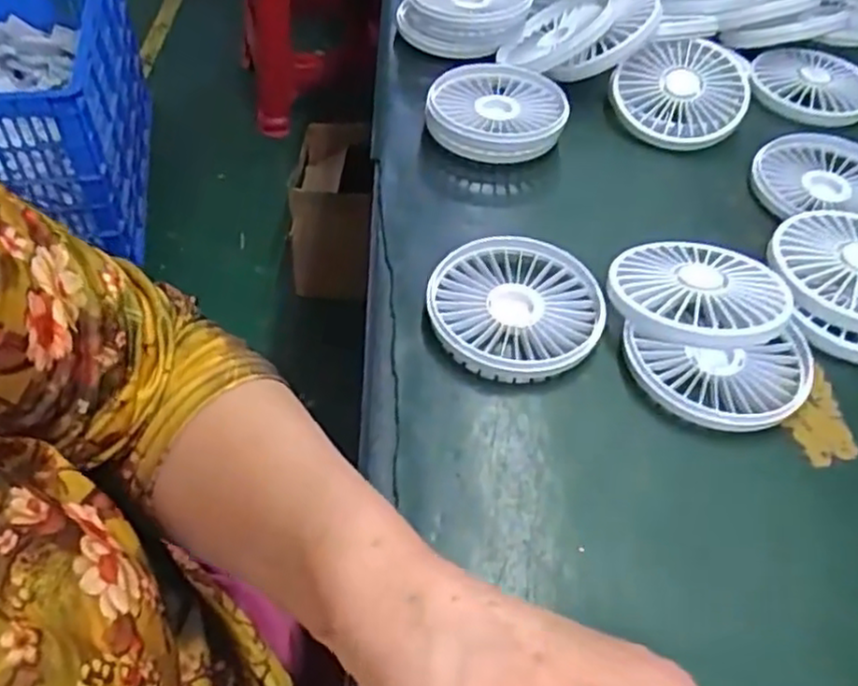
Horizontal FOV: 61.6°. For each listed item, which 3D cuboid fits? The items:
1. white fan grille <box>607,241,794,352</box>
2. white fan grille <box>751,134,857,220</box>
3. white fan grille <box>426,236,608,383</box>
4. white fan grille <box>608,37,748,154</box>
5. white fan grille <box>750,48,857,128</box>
[{"bbox_3d":[0.139,-0.027,0.369,0.084,0.014,0.080,27,51,30],"label":"white fan grille"},{"bbox_3d":[0.252,-0.104,0.459,0.086,0.017,0.086,12,50,6],"label":"white fan grille"},{"bbox_3d":[0.045,-0.019,0.372,0.085,0.016,0.087,2,49,-2],"label":"white fan grille"},{"bbox_3d":[0.171,-0.172,0.490,0.086,0.016,0.092,-1,70,4],"label":"white fan grille"},{"bbox_3d":[0.284,-0.192,0.533,0.085,0.015,0.096,25,52,17],"label":"white fan grille"}]

